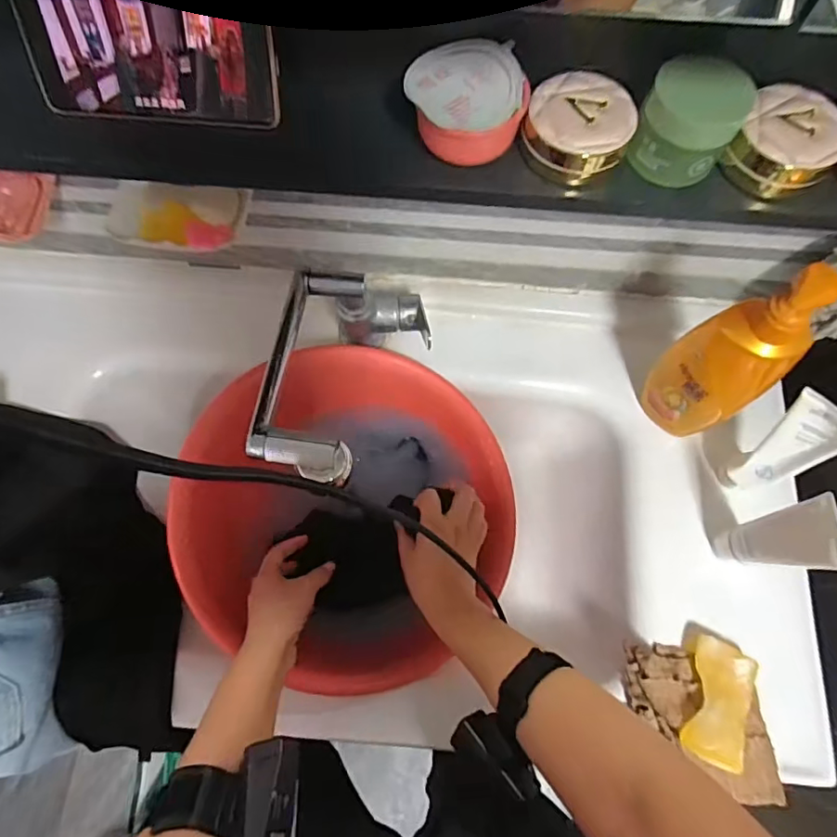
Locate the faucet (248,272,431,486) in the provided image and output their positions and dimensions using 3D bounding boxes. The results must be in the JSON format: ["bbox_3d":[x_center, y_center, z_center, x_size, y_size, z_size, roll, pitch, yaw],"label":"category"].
[{"bbox_3d":[-0.060,-0.046,0.497,0.124,0.126,0.220,7,71,2],"label":"faucet"}]

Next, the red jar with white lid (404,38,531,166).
[{"bbox_3d":[0.031,-0.208,0.355,0.077,0.041,0.075,0,71,-1],"label":"red jar with white lid"}]

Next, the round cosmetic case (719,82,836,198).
[{"bbox_3d":[0.248,-0.185,0.363,0.063,0.038,0.066,0,71,-1],"label":"round cosmetic case"}]

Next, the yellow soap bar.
[{"bbox_3d":[0.281,0.262,0.493,0.054,0.022,0.103,23,72,7],"label":"yellow soap bar"}]

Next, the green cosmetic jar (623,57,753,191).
[{"bbox_3d":[0.175,-0.194,0.349,0.059,0.055,0.051,29,73,9],"label":"green cosmetic jar"}]

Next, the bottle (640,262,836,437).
[{"bbox_3d":[0.281,-0.052,0.485,0.041,0.239,0.082,-39,76,-13],"label":"bottle"}]

